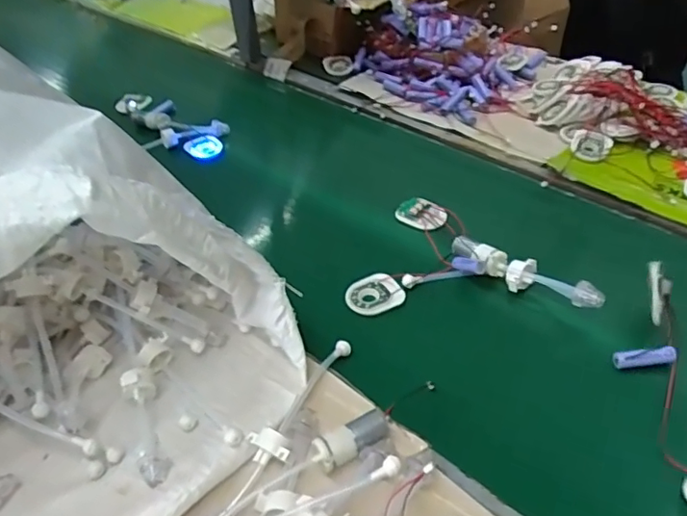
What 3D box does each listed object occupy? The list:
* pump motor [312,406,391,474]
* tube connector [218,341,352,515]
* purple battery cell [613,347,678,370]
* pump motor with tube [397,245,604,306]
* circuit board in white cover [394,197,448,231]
[{"bbox_3d":[0.007,0.139,0.435,0.065,0.024,0.025,-25,47,-22],"label":"pump motor"},{"bbox_3d":[-0.048,0.126,0.440,0.033,0.030,0.211,16,46,21],"label":"tube connector"},{"bbox_3d":[0.264,0.087,0.495,0.051,0.016,0.013,-2,43,3],"label":"purple battery cell"},{"bbox_3d":[0.181,0.011,0.566,0.155,0.036,0.041,25,50,27],"label":"pump motor with tube"},{"bbox_3d":[0.093,-0.054,0.674,0.058,0.007,0.049,19,47,23],"label":"circuit board in white cover"}]

